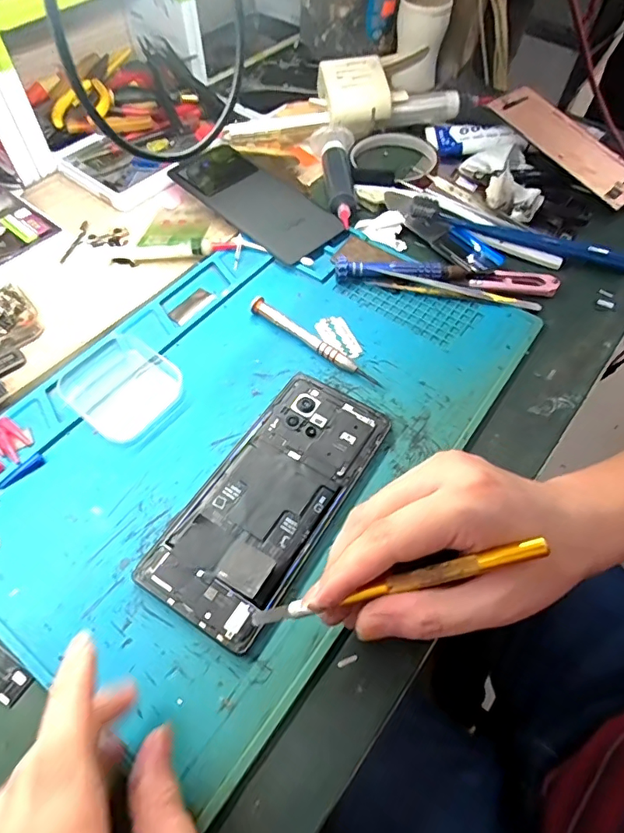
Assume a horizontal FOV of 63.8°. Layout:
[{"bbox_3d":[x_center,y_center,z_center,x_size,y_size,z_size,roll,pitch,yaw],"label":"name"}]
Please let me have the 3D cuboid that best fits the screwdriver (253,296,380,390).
[{"bbox_3d":[0.001,-0.054,0.357,0.113,0.009,0.011,35,63,18],"label":"screwdriver"}]

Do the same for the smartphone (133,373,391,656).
[{"bbox_3d":[-0.022,0.044,0.292,0.072,0.013,0.160,29,61,15],"label":"smartphone"}]

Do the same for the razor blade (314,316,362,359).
[{"bbox_3d":[0.019,-0.058,0.363,0.023,0.004,0.039,-18,60,-14],"label":"razor blade"}]

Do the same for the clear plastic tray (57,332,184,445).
[{"bbox_3d":[-0.127,-0.022,0.333,0.076,0.011,0.063,35,63,18],"label":"clear plastic tray"}]

